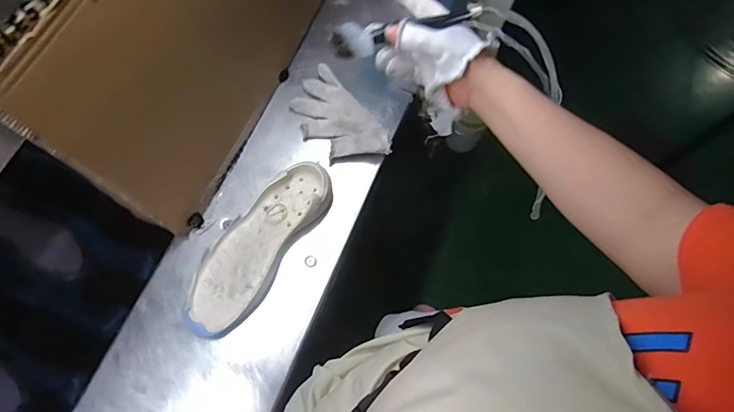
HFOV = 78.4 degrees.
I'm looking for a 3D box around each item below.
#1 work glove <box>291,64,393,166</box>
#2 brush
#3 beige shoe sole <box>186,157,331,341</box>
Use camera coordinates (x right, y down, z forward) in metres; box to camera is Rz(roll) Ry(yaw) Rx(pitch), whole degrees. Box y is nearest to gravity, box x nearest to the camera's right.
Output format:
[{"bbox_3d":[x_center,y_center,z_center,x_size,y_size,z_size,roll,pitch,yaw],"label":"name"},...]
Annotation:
[{"bbox_3d":[-0.050,-0.139,0.733,0.103,0.026,0.187,-37,75,-14],"label":"work glove"},{"bbox_3d":[0.038,-0.185,0.466,0.156,0.025,0.027,-12,70,7],"label":"brush"},{"bbox_3d":[-0.159,0.055,0.652,0.104,0.040,0.283,31,71,10],"label":"beige shoe sole"}]

